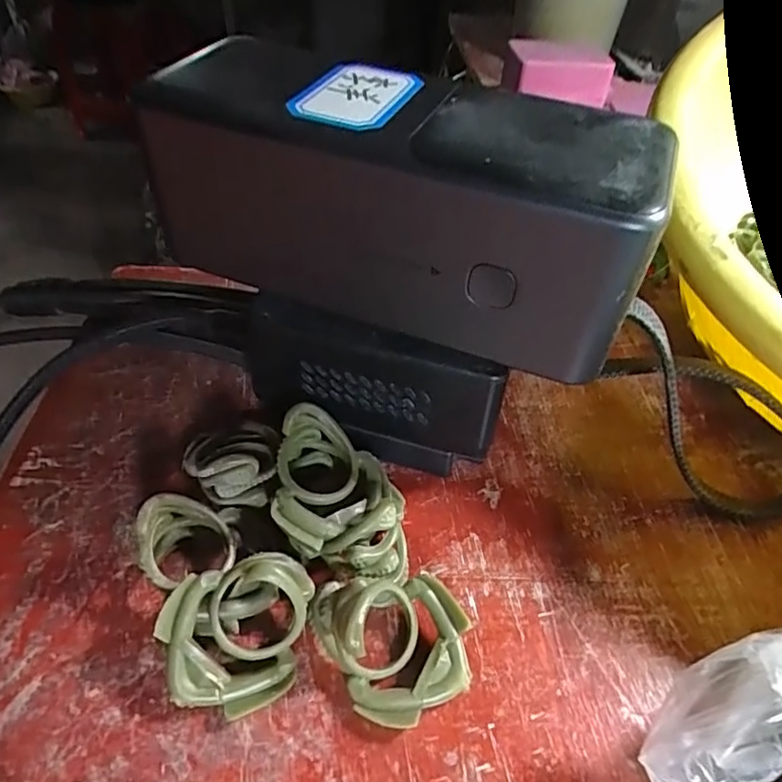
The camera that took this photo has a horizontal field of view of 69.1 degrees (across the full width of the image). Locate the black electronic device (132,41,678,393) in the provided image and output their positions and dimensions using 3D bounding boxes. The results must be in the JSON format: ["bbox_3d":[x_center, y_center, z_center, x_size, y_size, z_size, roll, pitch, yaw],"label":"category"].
[{"bbox_3d":[0.000,-0.049,0.148,0.124,0.052,0.049,13,47,8],"label":"black electronic device"}]

